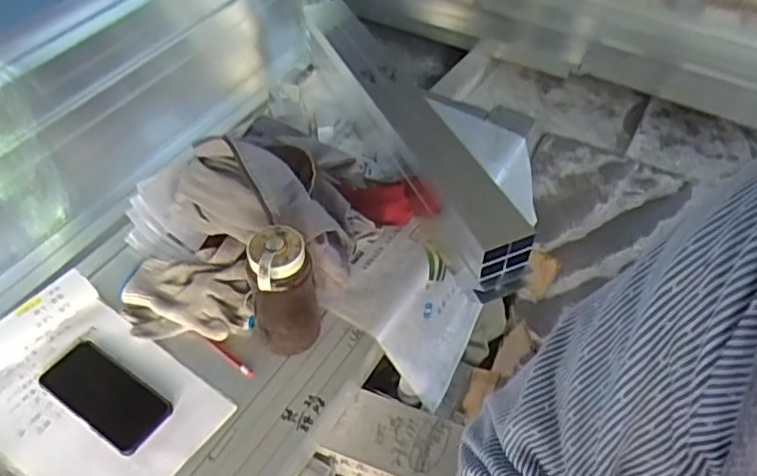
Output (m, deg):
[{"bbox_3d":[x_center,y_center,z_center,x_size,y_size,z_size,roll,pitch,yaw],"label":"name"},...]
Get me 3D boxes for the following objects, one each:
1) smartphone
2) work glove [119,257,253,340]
[{"bbox_3d":[-0.335,0.190,0.783,0.166,0.015,0.077,28,55,20],"label":"smartphone"},{"bbox_3d":[-0.257,0.081,0.867,0.186,0.024,0.111,0,69,9],"label":"work glove"}]

